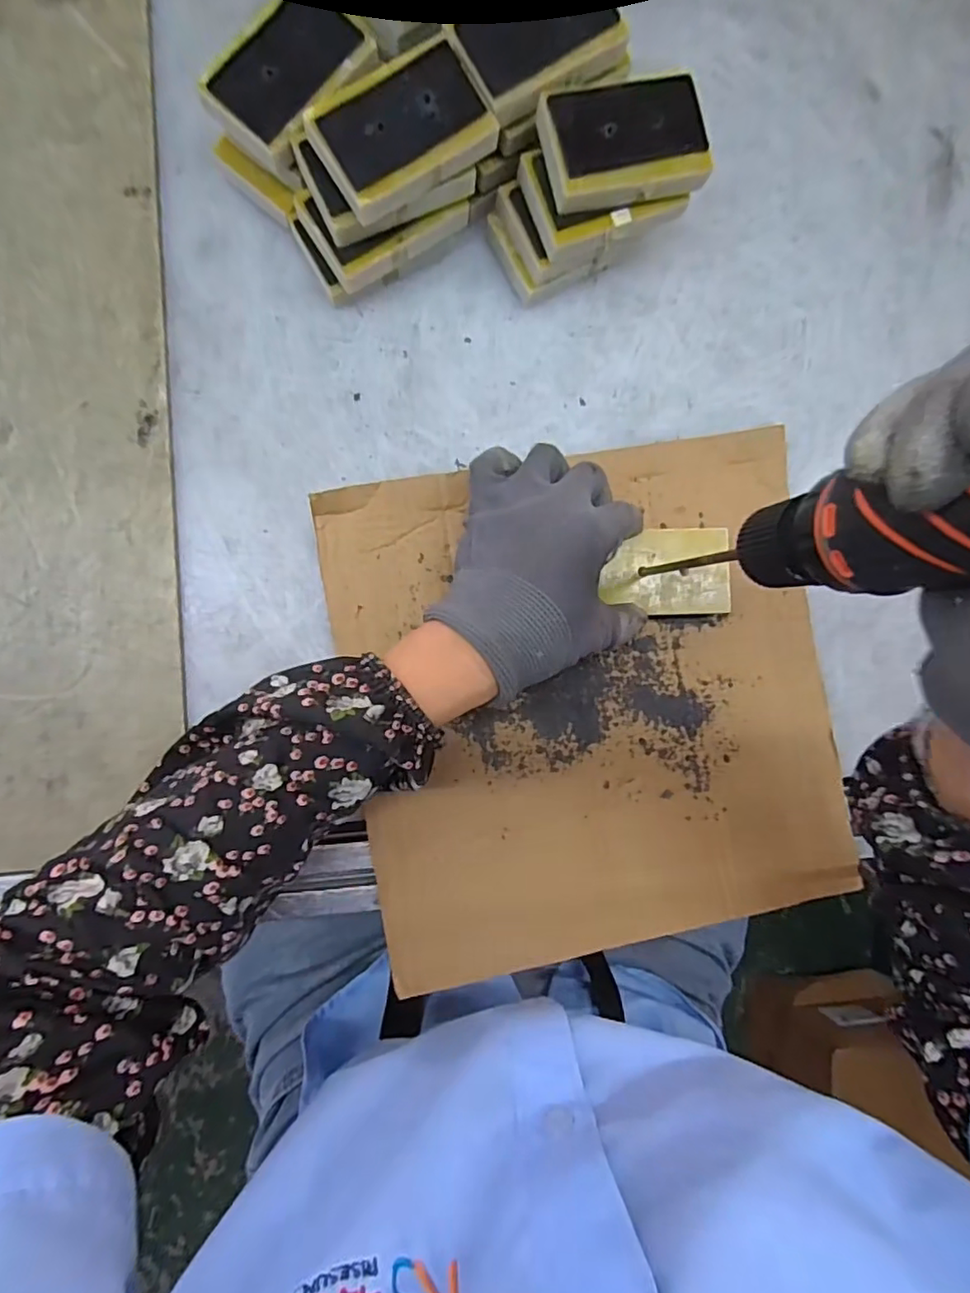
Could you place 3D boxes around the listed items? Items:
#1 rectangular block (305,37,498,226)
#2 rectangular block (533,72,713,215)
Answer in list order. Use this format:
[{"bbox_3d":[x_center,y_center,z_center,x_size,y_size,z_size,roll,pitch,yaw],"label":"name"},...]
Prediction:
[{"bbox_3d":[-0.039,-0.251,0.290,0.081,0.017,0.049,-32,92,-6],"label":"rectangular block"},{"bbox_3d":[0.071,-0.255,0.302,0.079,0.019,0.050,-15,91,-6],"label":"rectangular block"}]

